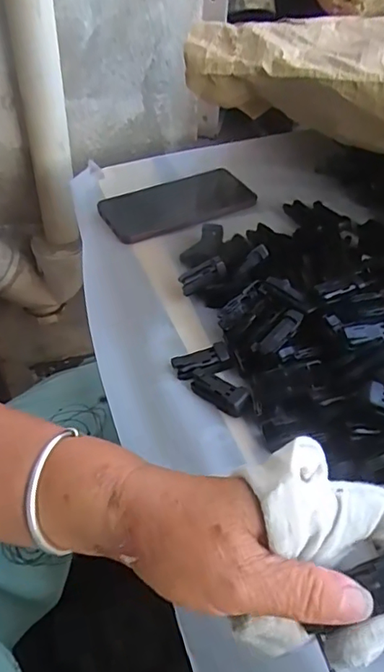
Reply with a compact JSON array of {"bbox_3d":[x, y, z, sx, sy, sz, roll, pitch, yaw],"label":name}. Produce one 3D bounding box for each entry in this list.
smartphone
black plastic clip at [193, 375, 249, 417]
[{"bbox_3d":[-0.017,-0.147,0.586,0.163,0.007,0.083,-21,53,-19],"label":"smartphone"},{"bbox_3d":[0.021,0.044,0.405,0.046,0.013,0.021,25,53,18],"label":"black plastic clip"}]

